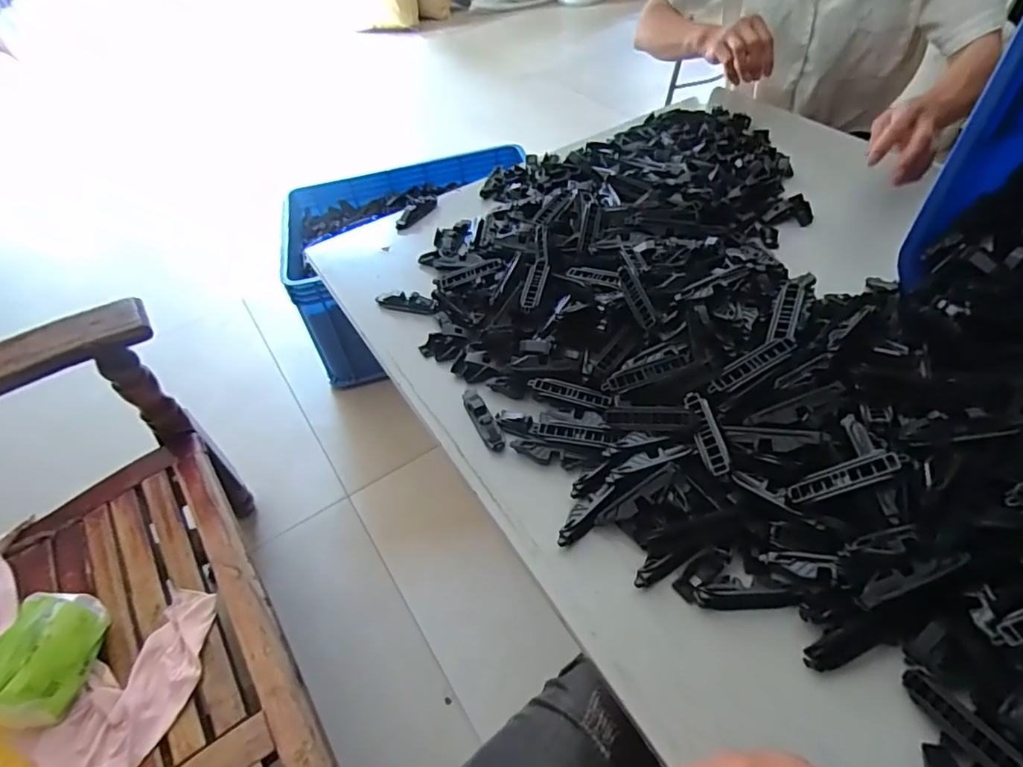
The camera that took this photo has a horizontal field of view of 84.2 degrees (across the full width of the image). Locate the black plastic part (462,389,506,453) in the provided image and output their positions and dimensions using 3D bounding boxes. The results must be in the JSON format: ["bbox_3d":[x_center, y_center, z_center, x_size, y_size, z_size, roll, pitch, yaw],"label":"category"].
[{"bbox_3d":[-0.030,0.031,0.548,0.017,0.018,0.079,-22,50,-13],"label":"black plastic part"}]

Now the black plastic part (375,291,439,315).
[{"bbox_3d":[-0.122,-0.097,0.663,0.078,0.023,0.015,10,50,14],"label":"black plastic part"}]

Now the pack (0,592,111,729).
[{"bbox_3d":[-0.542,0.311,0.656,0.097,0.081,0.142,5,49,10],"label":"pack"}]

